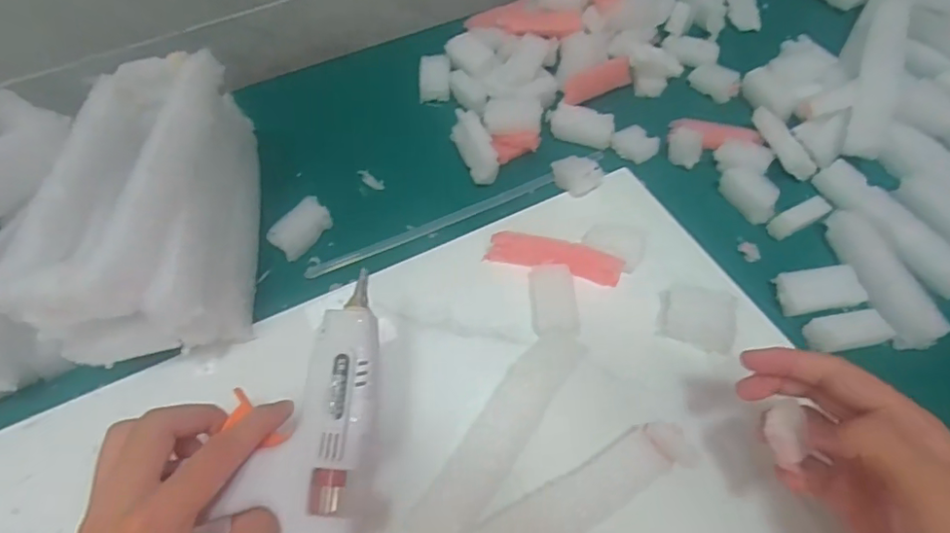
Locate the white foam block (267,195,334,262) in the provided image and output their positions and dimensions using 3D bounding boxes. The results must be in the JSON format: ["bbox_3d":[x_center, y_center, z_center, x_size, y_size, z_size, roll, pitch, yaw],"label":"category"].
[{"bbox_3d":[-0.135,-0.030,0.439,0.026,0.020,0.050,28,61,19],"label":"white foam block"}]

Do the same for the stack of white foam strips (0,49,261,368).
[{"bbox_3d":[-0.212,-0.049,0.380,0.095,0.114,0.224,-4,56,-2],"label":"stack of white foam strips"}]

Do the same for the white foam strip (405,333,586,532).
[{"bbox_3d":[0.017,0.101,0.342,0.032,0.009,0.150,30,61,19],"label":"white foam strip"}]

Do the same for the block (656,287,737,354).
[{"bbox_3d":[0.151,0.034,0.379,0.048,0.012,0.042,15,57,11],"label":"block"}]

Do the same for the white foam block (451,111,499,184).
[{"bbox_3d":[0.001,-0.101,0.475,0.024,0.030,0.062,-20,59,-11],"label":"white foam block"}]

